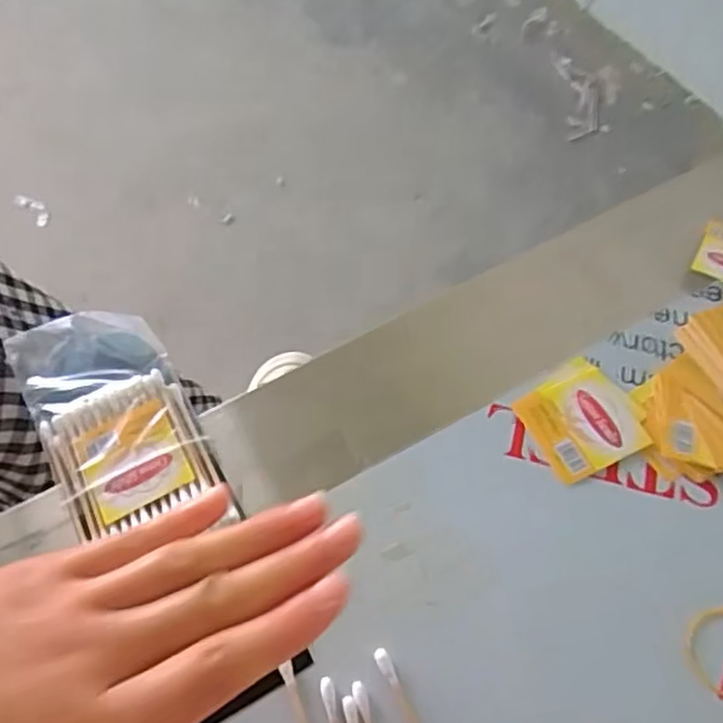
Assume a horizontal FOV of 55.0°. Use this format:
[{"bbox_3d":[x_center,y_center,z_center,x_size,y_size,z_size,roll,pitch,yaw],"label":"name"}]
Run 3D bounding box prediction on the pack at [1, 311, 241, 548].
[{"bbox_3d":[-0.112,0.019,0.306,0.061,0.009,0.110,-27,64,-14],"label":"pack"}]

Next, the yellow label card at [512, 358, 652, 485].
[{"bbox_3d":[0.095,0.025,0.299,0.045,0.004,0.046,-24,63,-13],"label":"yellow label card"}]

